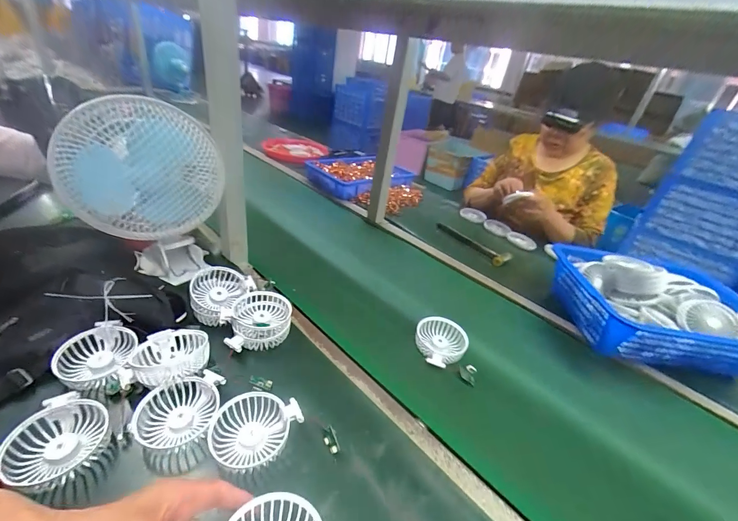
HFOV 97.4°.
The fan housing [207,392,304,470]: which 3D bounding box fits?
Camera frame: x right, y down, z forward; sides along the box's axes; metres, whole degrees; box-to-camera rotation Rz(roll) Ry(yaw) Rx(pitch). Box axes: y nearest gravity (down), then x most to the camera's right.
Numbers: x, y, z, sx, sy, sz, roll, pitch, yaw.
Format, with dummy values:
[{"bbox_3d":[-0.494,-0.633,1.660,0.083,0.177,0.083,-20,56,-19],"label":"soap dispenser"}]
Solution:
[{"bbox_3d":[-0.141,0.205,0.400,0.098,0.035,0.076,-23,44,-39],"label":"fan housing"}]

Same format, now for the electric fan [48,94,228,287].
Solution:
[{"bbox_3d":[-0.362,-0.100,0.549,0.209,0.313,0.128,-11,37,-27],"label":"electric fan"}]

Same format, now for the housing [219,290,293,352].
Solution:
[{"bbox_3d":[-0.179,0.102,0.526,0.100,0.064,0.087,-7,35,-21],"label":"housing"}]

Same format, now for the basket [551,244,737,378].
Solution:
[{"bbox_3d":[0.574,0.091,0.665,0.294,0.118,0.258,8,33,0],"label":"basket"}]

